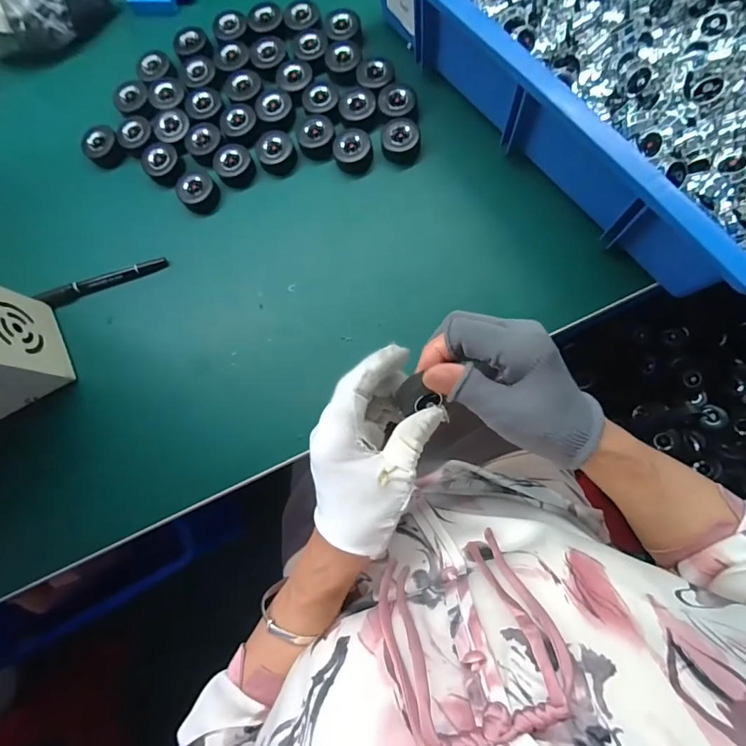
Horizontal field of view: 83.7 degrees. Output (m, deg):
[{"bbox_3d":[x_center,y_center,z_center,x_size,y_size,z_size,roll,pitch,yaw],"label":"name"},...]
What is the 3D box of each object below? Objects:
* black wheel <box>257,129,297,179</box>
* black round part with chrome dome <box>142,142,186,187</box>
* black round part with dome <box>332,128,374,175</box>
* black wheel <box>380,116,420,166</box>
[{"bbox_3d":[-0.096,-0.221,0.416,0.037,0.019,0.042,-9,82,3],"label":"black wheel"},{"bbox_3d":[-0.212,-0.212,0.423,0.037,0.019,0.035,-1,83,4],"label":"black round part with chrome dome"},{"bbox_3d":[-0.019,-0.218,0.407,0.036,0.017,0.040,-9,82,3],"label":"black round part with dome"},{"bbox_3d":[0.027,-0.225,0.404,0.036,0.020,0.040,-9,82,3],"label":"black wheel"}]

